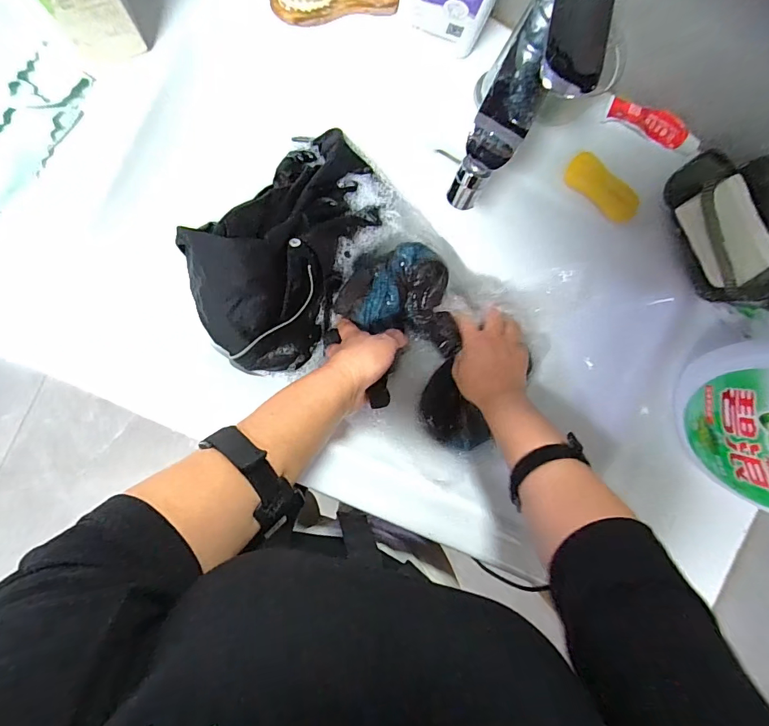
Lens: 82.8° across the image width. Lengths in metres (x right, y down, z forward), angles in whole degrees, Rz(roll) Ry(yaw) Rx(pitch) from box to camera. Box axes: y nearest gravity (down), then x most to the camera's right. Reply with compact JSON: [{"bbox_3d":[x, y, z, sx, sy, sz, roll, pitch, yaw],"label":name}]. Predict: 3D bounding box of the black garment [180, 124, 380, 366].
[{"bbox_3d":[-0.116,-0.133,0.472,0.170,0.085,0.270,25,89,-8],"label":"black garment"}]

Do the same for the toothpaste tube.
[{"bbox_3d":[0.287,-0.251,0.462,0.104,0.027,0.019,20,90,-8],"label":"toothpaste tube"}]

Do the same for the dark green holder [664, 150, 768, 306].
[{"bbox_3d":[0.379,-0.123,0.462,0.102,0.075,0.206,-30,96,-5],"label":"dark green holder"}]

